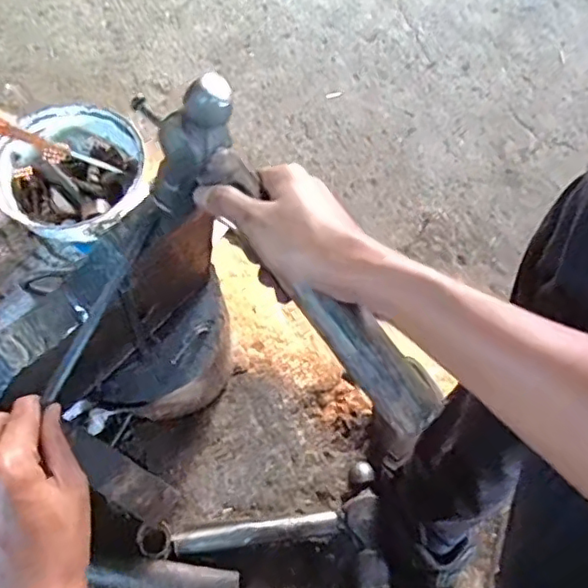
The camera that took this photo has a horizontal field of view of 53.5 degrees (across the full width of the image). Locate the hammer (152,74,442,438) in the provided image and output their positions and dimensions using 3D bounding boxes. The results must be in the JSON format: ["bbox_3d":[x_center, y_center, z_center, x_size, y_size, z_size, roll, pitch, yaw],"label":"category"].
[{"bbox_3d":[-0.001,-0.016,0.412,0.049,0.096,0.275,-38,88,-22],"label":"hammer"}]

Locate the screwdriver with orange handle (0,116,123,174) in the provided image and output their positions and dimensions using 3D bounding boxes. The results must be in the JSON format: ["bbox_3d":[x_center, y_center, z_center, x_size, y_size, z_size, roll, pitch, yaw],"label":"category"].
[{"bbox_3d":[-0.358,-0.212,0.842,0.211,0.031,0.028,21,58,-17],"label":"screwdriver with orange handle"}]

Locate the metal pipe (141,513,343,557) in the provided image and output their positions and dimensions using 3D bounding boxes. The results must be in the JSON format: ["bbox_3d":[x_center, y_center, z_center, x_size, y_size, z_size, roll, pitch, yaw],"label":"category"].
[{"bbox_3d":[-0.061,0.279,0.682,0.231,0.032,0.037,-4,60,-5],"label":"metal pipe"}]

